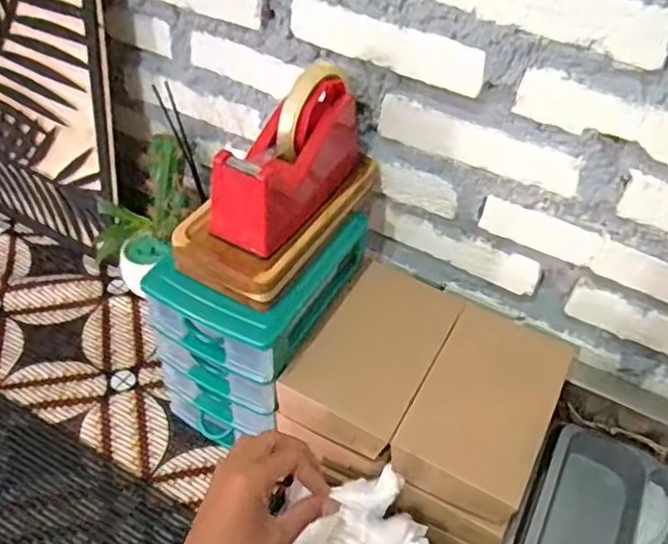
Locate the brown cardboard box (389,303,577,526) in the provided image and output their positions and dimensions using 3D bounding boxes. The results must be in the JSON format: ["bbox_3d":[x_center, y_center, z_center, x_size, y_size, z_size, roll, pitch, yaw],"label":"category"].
[{"bbox_3d":[0.134,0.116,0.567,0.108,0.036,0.184,24,48,17],"label":"brown cardboard box"}]

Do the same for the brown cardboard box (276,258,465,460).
[{"bbox_3d":[0.038,0.073,0.598,0.107,0.036,0.186,24,47,17],"label":"brown cardboard box"}]

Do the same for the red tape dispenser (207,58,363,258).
[{"bbox_3d":[-0.033,-0.106,0.546,0.058,0.109,0.163,25,49,18],"label":"red tape dispenser"}]

